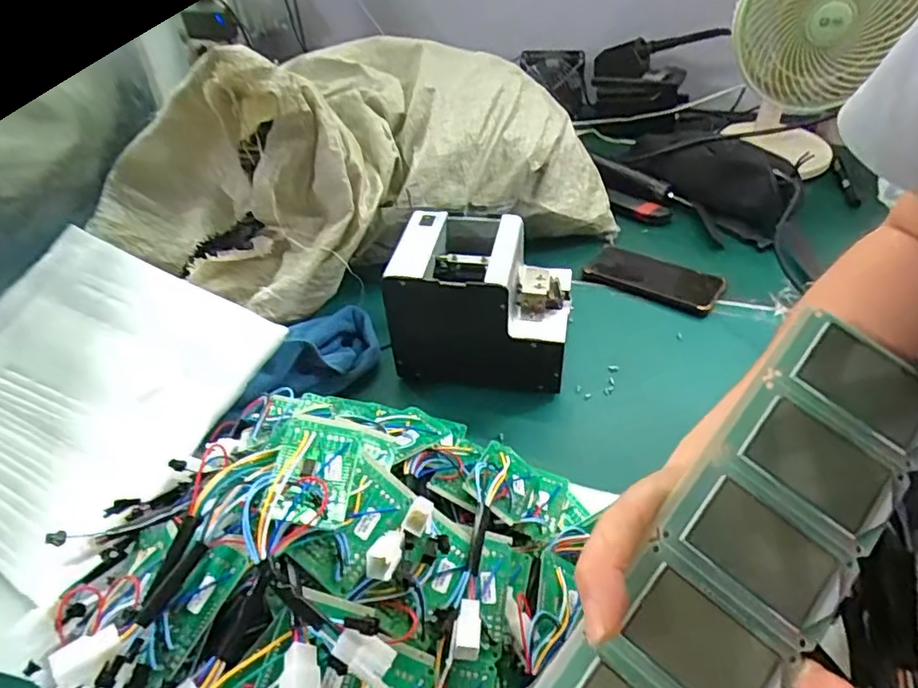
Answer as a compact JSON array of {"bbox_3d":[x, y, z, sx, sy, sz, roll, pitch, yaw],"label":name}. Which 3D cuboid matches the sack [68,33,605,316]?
[{"bbox_3d":[-0.134,-0.242,0.759,0.599,0.215,0.374,-25,50,-24],"label":"sack"}]

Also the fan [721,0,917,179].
[{"bbox_3d":[0.498,-0.421,0.852,0.213,0.328,0.143,14,46,13],"label":"fan"}]

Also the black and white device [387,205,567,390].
[{"bbox_3d":[0.020,-0.044,0.624,0.186,0.130,0.148,2,45,1],"label":"black and white device"}]

